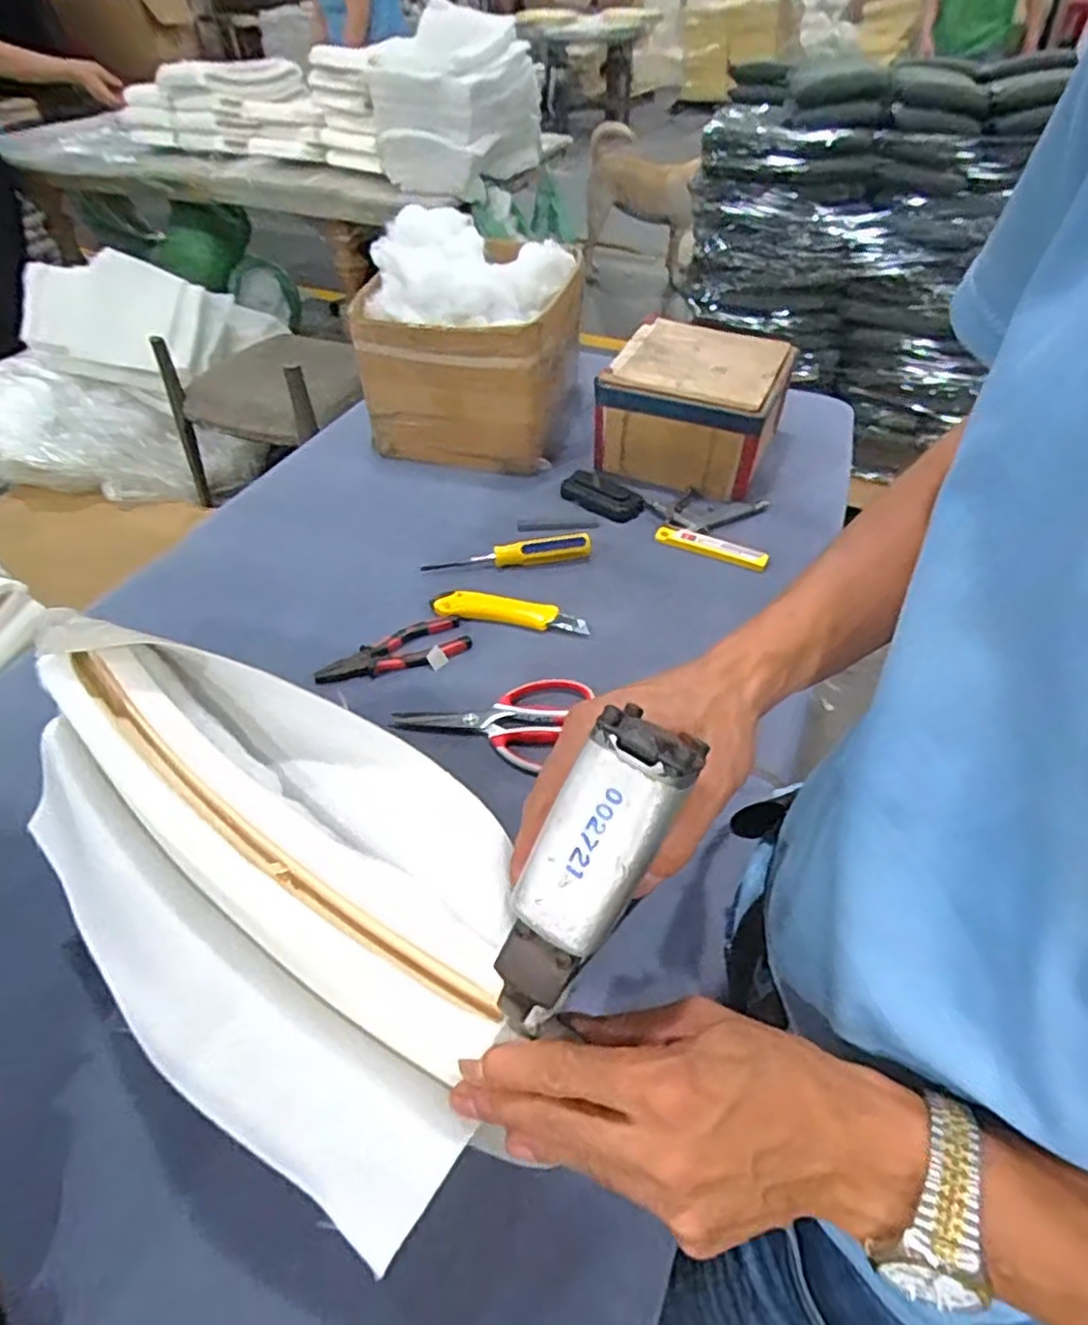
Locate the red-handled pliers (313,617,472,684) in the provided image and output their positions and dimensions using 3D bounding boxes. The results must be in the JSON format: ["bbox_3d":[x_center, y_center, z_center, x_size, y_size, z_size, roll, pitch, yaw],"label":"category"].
[{"bbox_3d":[-0.155,-0.011,0.711,0.154,0.010,0.052,-17,48,-15],"label":"red-handled pliers"}]

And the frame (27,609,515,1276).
[{"bbox_3d":[-0.159,0.104,0.367,0.334,0.044,0.194,32,80,20],"label":"frame"}]

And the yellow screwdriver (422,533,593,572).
[{"bbox_3d":[-0.042,-0.125,0.810,0.192,0.024,0.026,-10,46,-9],"label":"yellow screwdriver"}]

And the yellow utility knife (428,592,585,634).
[{"bbox_3d":[-0.037,-0.057,0.756,0.170,0.013,0.037,6,46,7],"label":"yellow utility knife"}]

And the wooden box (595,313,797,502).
[{"bbox_3d":[0.203,-0.342,0.943,0.209,0.135,0.212,20,49,19],"label":"wooden box"}]

